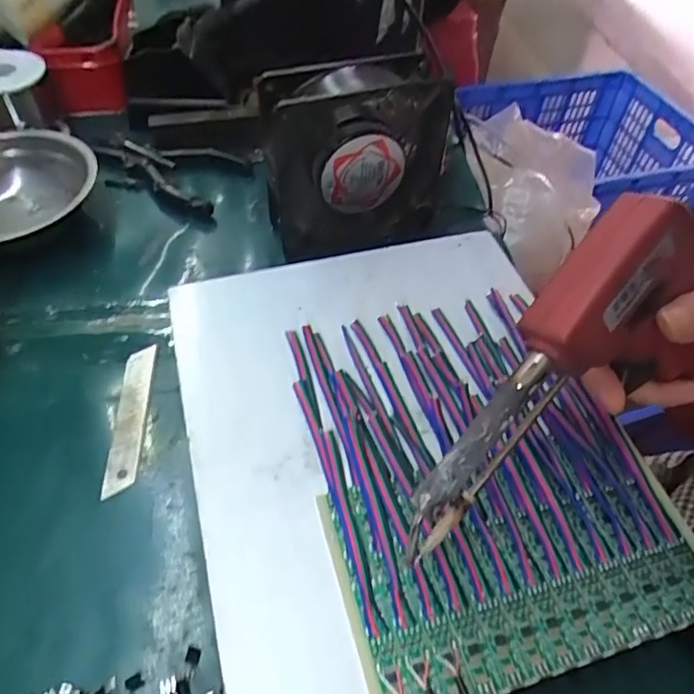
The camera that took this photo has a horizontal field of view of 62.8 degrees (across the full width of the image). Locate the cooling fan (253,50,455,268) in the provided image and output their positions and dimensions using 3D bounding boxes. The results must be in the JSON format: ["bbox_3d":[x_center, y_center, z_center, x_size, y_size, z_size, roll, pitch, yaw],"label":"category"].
[{"bbox_3d":[0.006,-0.134,0.409,0.129,0.123,0.046,-14,53,-15],"label":"cooling fan"}]

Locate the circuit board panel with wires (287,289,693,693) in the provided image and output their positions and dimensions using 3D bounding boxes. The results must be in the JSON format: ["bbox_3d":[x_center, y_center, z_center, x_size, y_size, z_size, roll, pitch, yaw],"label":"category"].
[{"bbox_3d":[0.065,0.052,0.280,0.158,0.026,0.190,-10,52,-13],"label":"circuit board panel with wires"}]

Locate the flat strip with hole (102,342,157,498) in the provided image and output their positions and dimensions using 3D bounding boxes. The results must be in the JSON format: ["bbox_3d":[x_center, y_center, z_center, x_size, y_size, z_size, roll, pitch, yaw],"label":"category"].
[{"bbox_3d":[-0.127,0.040,0.334,0.017,0.004,0.097,1,53,-7],"label":"flat strip with hole"}]

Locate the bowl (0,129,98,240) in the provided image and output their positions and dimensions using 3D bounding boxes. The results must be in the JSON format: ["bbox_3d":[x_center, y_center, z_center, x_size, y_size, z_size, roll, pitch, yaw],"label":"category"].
[{"bbox_3d":[-0.250,-0.112,0.423,0.117,0.049,0.117,2,50,-2],"label":"bowl"}]

